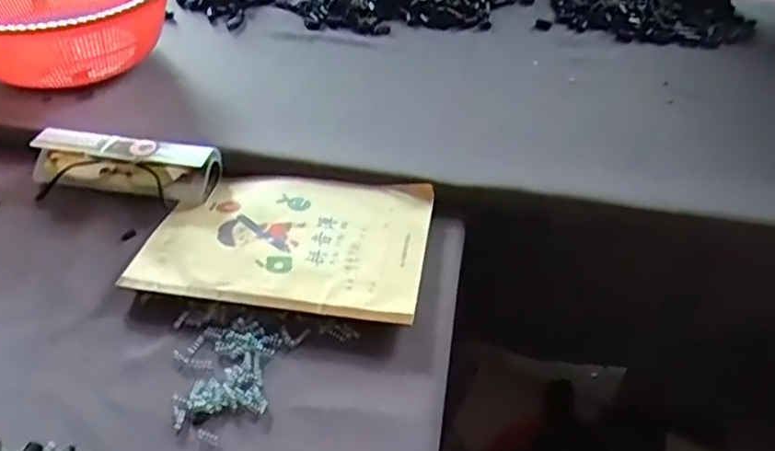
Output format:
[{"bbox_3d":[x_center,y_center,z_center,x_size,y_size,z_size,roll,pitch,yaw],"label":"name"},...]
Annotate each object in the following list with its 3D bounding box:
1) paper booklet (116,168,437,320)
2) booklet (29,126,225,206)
[{"bbox_3d":[-0.074,0.008,0.490,0.204,0.008,0.139,7,42,7],"label":"paper booklet"},{"bbox_3d":[-0.220,-0.053,0.535,0.153,0.030,0.045,7,43,7],"label":"booklet"}]

